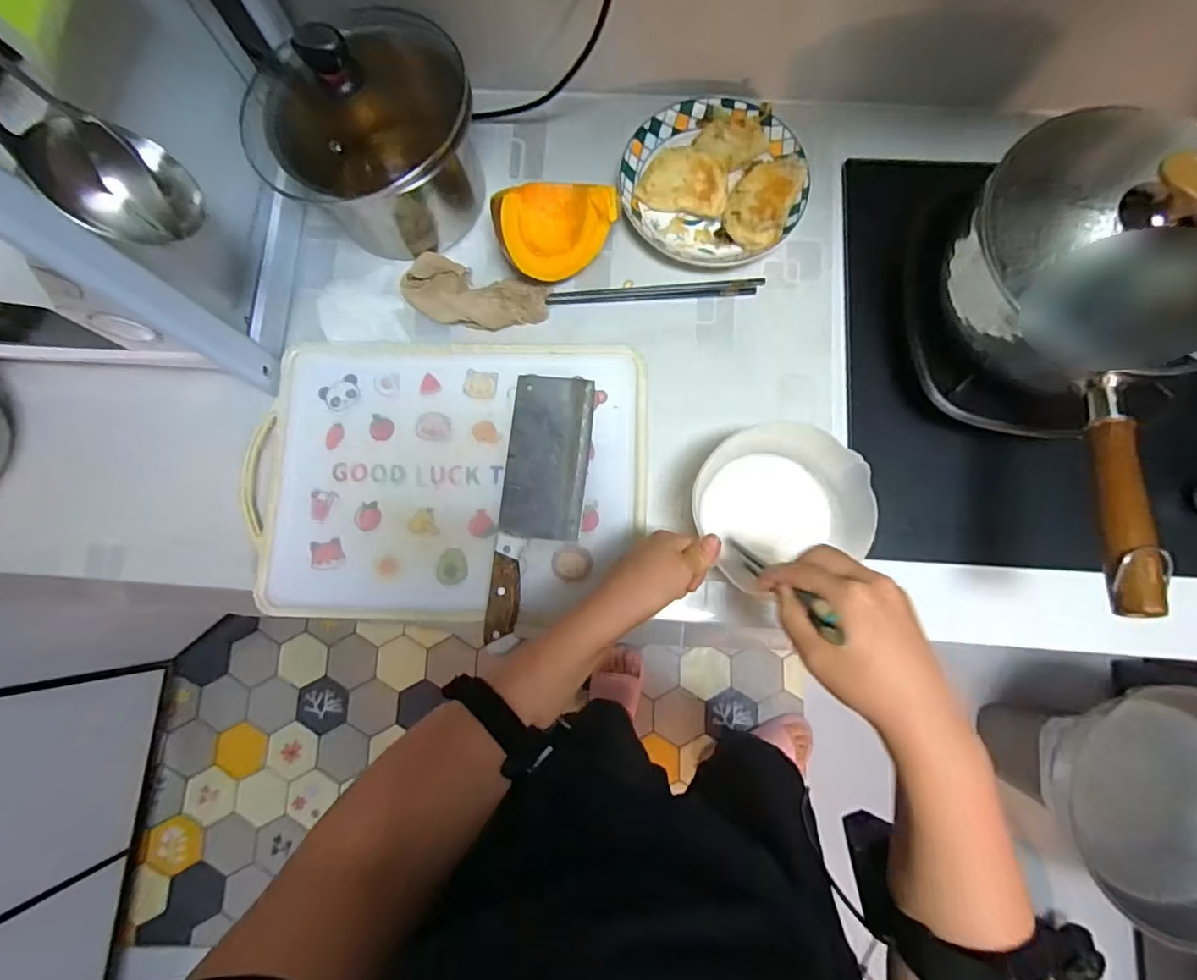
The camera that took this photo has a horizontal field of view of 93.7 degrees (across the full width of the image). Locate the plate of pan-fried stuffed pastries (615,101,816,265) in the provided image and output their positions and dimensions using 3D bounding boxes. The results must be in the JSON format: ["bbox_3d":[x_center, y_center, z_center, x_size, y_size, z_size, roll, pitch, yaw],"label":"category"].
[{"bbox_3d":[0.123,-0.335,0.610,0.189,0.047,0.179,0,79,0],"label":"plate of pan-fried stuffed pastries"}]

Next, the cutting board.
[{"bbox_3d":[-0.152,-0.015,0.568,0.389,0.016,0.287,4,79,1],"label":"cutting board"}]

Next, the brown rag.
[{"bbox_3d":[-0.132,-0.207,0.599,0.150,0.026,0.071,17,80,4],"label":"brown rag"}]

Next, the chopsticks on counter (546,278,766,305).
[{"bbox_3d":[0.062,-0.215,0.608,0.231,0.007,0.018,-3,79,0],"label":"chopsticks on counter"}]

